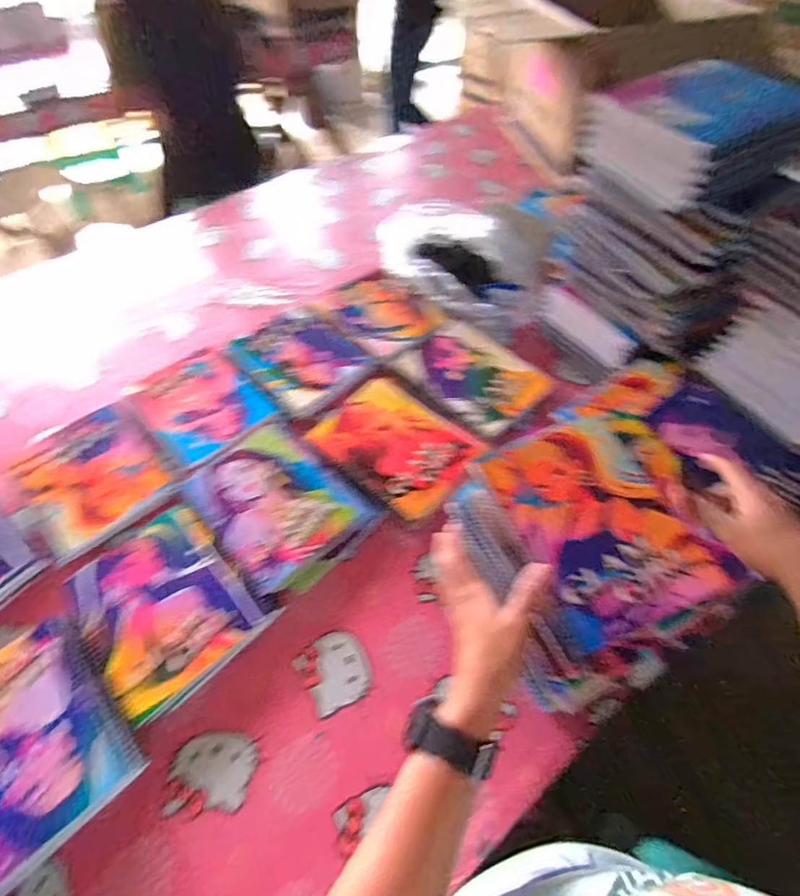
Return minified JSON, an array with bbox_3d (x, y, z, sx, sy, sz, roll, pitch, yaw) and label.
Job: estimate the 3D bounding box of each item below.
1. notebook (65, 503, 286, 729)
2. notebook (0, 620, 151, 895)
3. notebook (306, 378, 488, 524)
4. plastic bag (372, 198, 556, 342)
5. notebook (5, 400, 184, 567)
[{"bbox_3d":[-0.269,0.175,0.553,0.161,0.009,0.207,-38,62,-23],"label":"notebook"},{"bbox_3d":[-0.372,0.294,0.480,0.167,0.034,0.209,-37,62,-23],"label":"notebook"},{"bbox_3d":[-0.007,-0.008,0.679,0.215,0.022,0.158,37,63,24],"label":"notebook"},{"bbox_3d":[0.124,-0.349,0.879,0.312,0.084,0.251,26,59,18],"label":"plastic bag"},{"bbox_3d":[-0.417,0.028,0.656,0.174,0.009,0.205,-36,61,-22],"label":"notebook"}]

